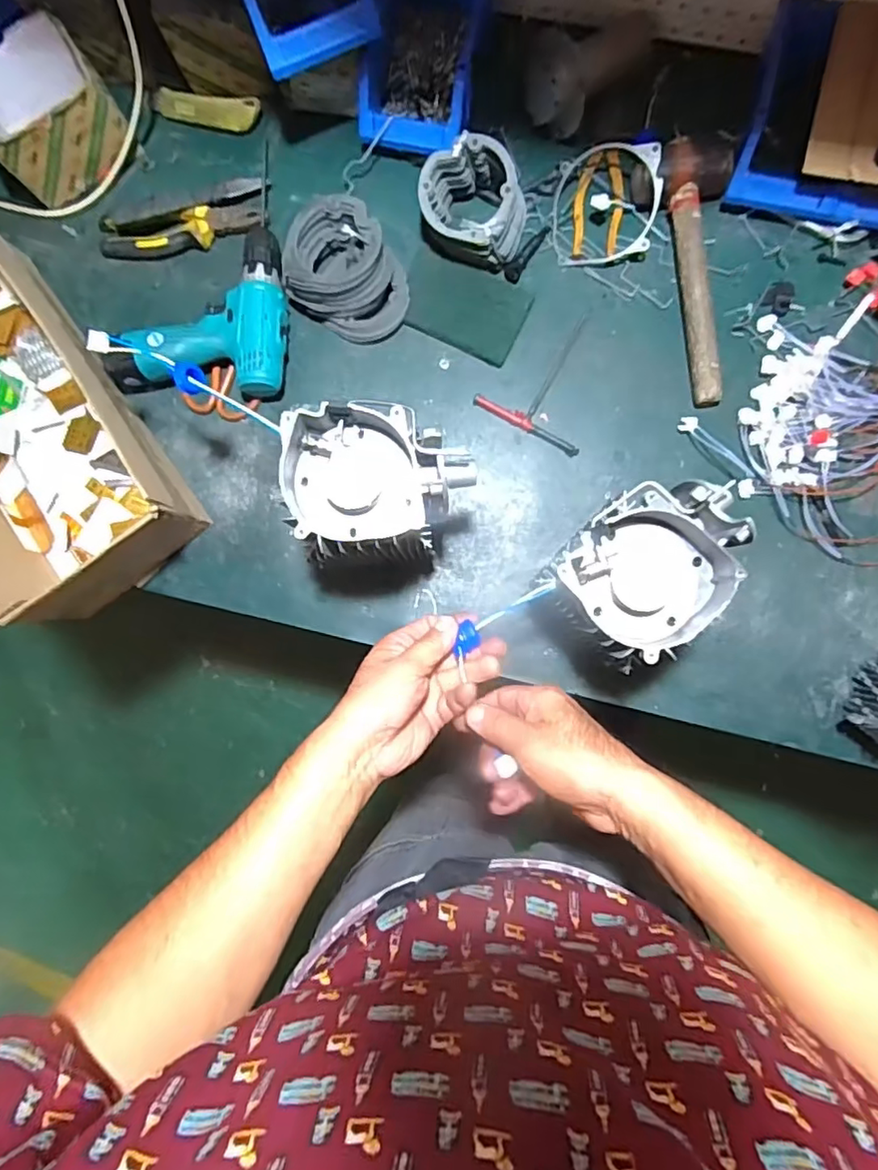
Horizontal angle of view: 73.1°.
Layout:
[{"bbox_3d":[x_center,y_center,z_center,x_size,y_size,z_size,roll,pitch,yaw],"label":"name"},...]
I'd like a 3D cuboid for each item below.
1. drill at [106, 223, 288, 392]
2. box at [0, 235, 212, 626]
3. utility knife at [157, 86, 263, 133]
[{"bbox_3d":[-0.264,-0.308,0.663,0.187,0.066,0.178,3,88,3],"label":"drill"},{"bbox_3d":[-0.453,-0.190,0.630,0.207,0.132,0.437,-35,86,1],"label":"box"},{"bbox_3d":[-0.271,-0.554,0.690,0.122,0.016,0.033,7,133,4],"label":"utility knife"}]

